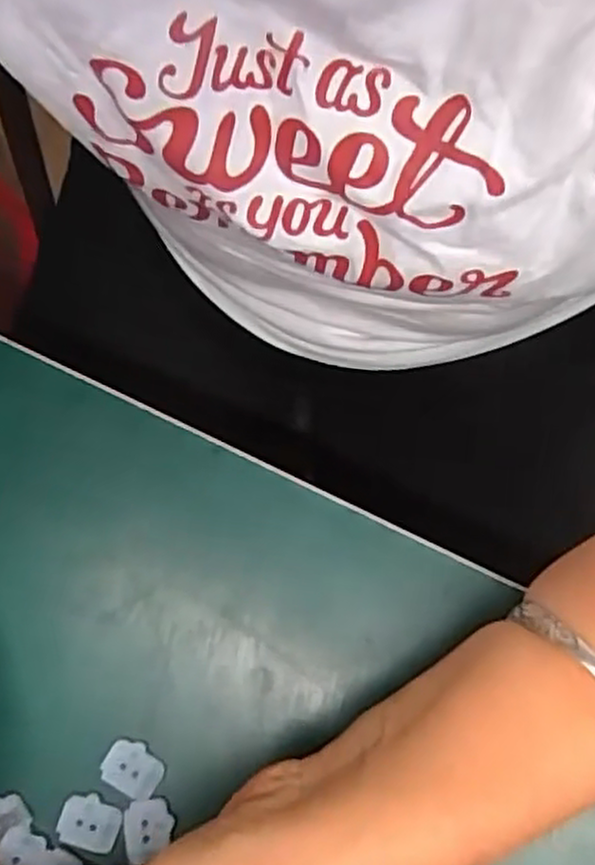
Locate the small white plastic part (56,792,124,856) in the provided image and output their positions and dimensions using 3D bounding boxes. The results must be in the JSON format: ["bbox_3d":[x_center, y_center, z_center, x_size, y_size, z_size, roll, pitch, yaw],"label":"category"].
[{"bbox_3d":[-0.076,0.142,0.278,0.021,0.004,0.018,16,79,5],"label":"small white plastic part"}]

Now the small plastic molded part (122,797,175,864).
[{"bbox_3d":[-0.054,0.145,0.277,0.018,0.004,0.021,-9,78,-1],"label":"small plastic molded part"}]

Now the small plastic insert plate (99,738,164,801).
[{"bbox_3d":[-0.061,0.124,0.282,0.022,0.004,0.016,34,80,8],"label":"small plastic insert plate"}]

